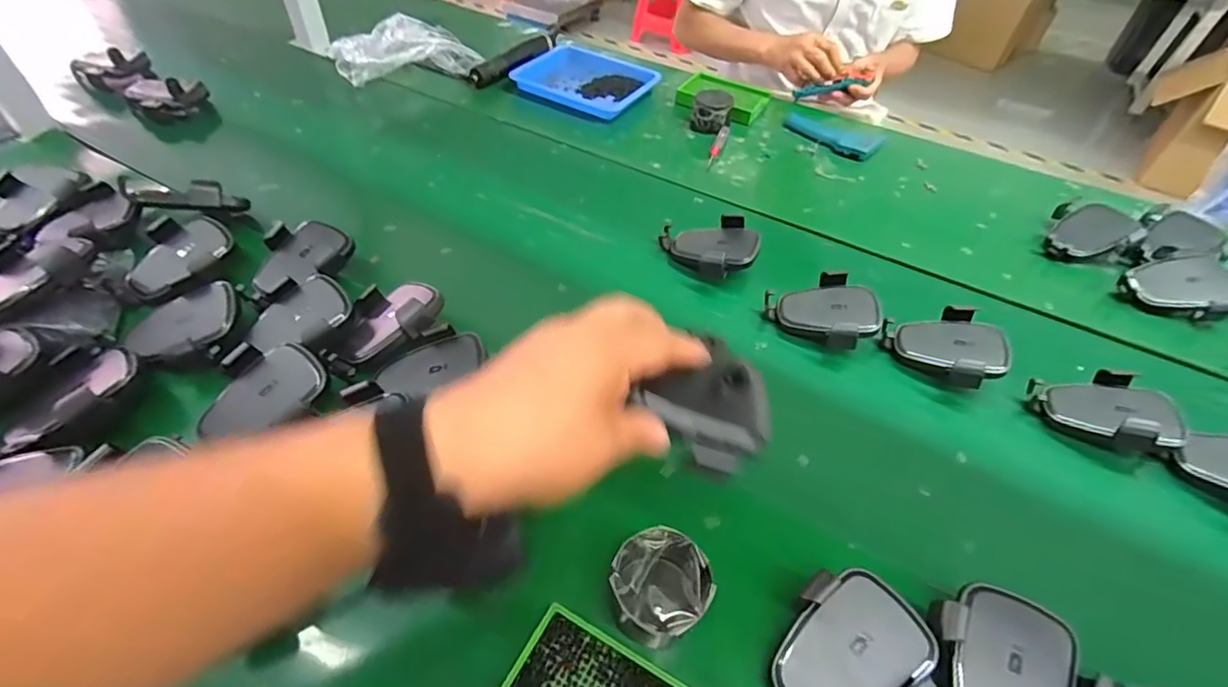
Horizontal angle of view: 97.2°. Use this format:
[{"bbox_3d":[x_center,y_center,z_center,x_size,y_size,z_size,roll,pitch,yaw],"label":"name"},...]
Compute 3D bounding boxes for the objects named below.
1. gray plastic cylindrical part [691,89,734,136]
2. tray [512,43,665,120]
[{"bbox_3d":[0.160,-0.374,0.876,0.060,0.052,0.063,2,47,-2],"label":"gray plastic cylindrical part"},{"bbox_3d":[-0.045,-0.469,0.959,0.220,0.030,0.164,27,51,19],"label":"tray"}]

